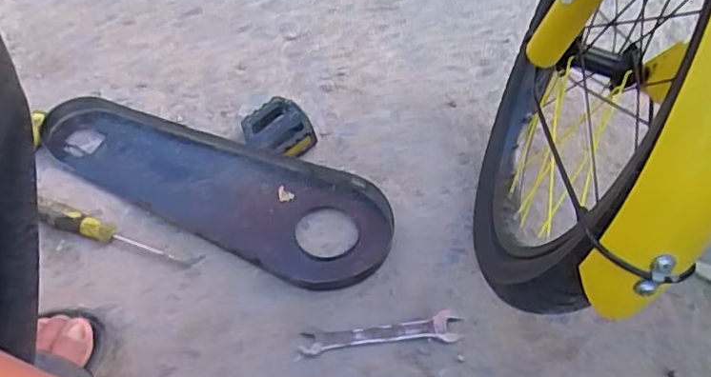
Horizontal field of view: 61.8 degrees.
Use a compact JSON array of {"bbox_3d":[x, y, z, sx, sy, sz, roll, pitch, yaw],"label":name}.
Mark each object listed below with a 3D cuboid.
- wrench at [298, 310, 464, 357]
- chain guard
[{"bbox_3d":[0.025,0.143,0.582,0.157,0.004,0.030,-7,52,-6],"label":"wrench"},{"bbox_3d":[-0.169,-0.009,0.689,0.438,0.033,0.145,19,54,14],"label":"chain guard"}]

